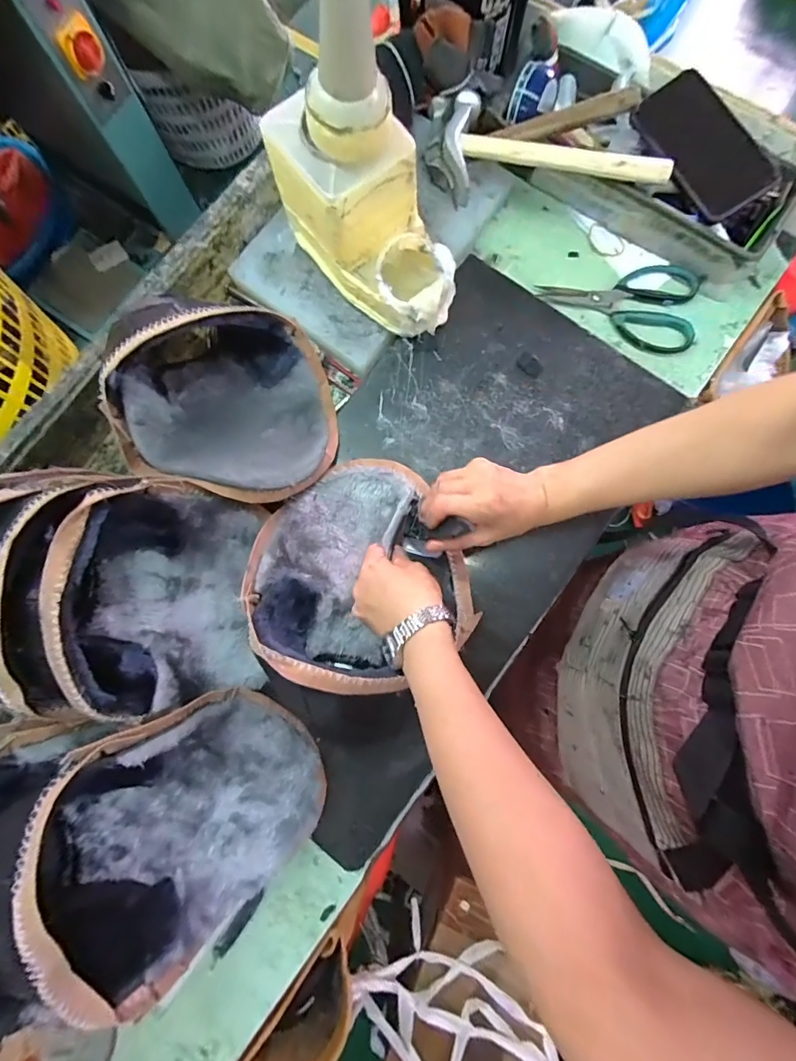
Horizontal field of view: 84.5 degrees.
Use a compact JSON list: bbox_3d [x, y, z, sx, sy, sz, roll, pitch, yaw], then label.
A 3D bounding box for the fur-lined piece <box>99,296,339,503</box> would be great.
[{"bbox_3d":[-0.173,-0.136,0.450,0.198,0.129,0.226,-7,84,1],"label":"fur-lined piece"}]

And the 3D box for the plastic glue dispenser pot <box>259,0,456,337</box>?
[{"bbox_3d":[-0.024,-0.322,0.378,0.096,0.279,0.192,-43,83,-4],"label":"plastic glue dispenser pot"}]

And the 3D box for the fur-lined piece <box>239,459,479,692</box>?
[{"bbox_3d":[-0.036,0.033,0.402,0.194,0.110,0.204,0,78,-1],"label":"fur-lined piece"}]

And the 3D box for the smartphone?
[{"bbox_3d":[0.328,-0.413,0.471,0.087,0.014,0.160,-43,85,9],"label":"smartphone"}]

